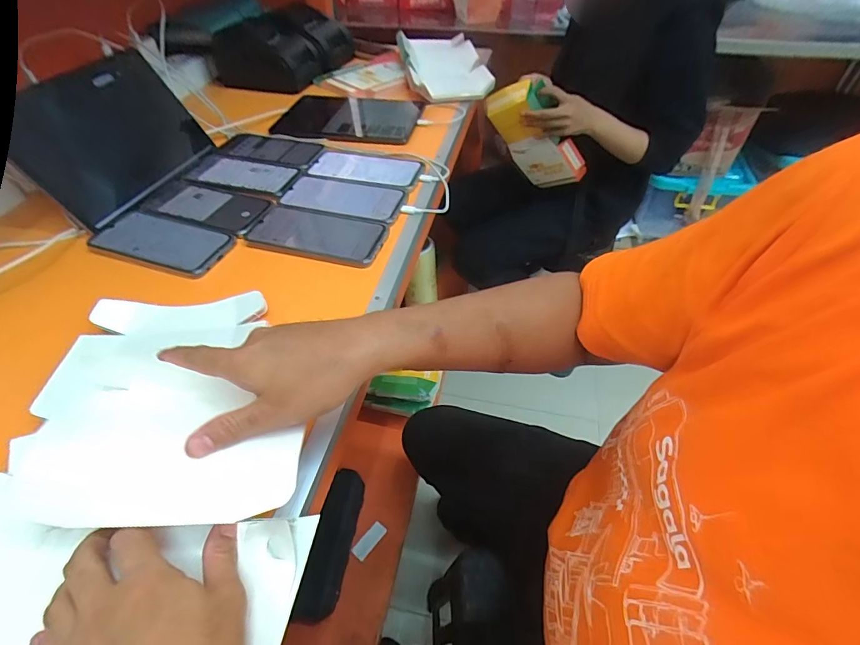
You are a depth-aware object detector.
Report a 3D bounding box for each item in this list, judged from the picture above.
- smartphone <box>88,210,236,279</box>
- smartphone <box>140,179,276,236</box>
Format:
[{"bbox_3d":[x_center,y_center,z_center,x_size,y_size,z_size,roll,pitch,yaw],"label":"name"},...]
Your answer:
[{"bbox_3d":[-0.333,-0.105,0.526,0.165,0.007,0.087,13,49,13],"label":"smartphone"},{"bbox_3d":[-0.306,-0.164,0.581,0.183,0.005,0.085,14,49,13],"label":"smartphone"}]

